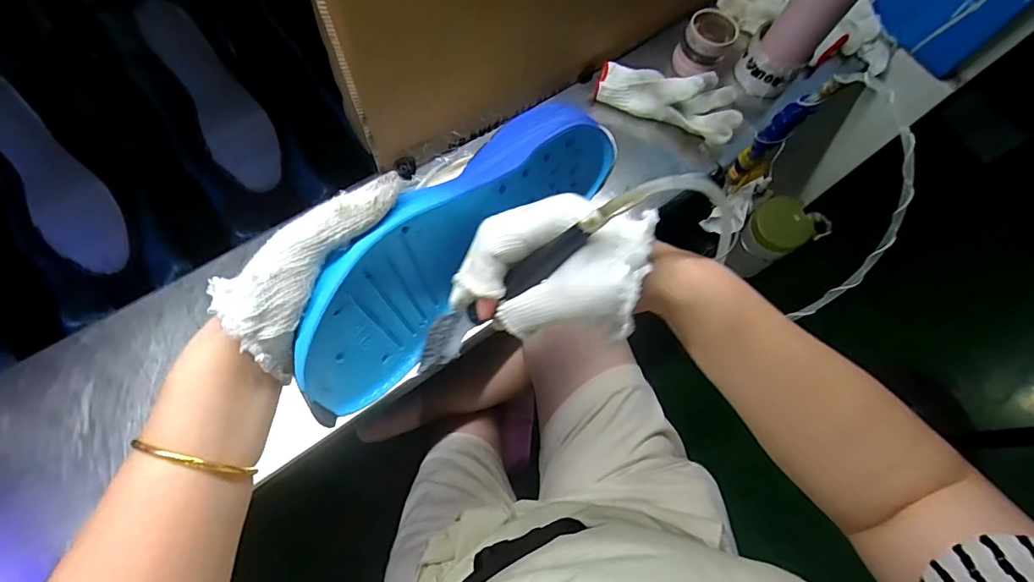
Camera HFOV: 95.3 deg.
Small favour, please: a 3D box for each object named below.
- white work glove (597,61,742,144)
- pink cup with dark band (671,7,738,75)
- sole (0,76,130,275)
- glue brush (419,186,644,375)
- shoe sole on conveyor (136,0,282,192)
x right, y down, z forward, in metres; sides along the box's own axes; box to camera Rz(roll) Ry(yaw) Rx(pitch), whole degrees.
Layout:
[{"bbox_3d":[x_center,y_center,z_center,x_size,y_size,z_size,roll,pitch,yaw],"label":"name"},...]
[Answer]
[{"bbox_3d":[0.200,-0.256,0.621,0.189,0.053,0.087,15,66,4],"label":"white work glove"},{"bbox_3d":[0.258,-0.341,0.649,0.062,0.062,0.063,1,66,-2],"label":"pink cup with dark band"},{"bbox_3d":[-0.524,-0.134,0.525,0.074,0.022,0.242,-33,101,-16],"label":"sole"},{"bbox_3d":[-0.001,-0.003,0.281,0.019,0.178,0.031,4,56,-50],"label":"glue brush"},{"bbox_3d":[-0.370,-0.239,0.583,0.075,0.017,0.232,-32,103,-16],"label":"shoe sole on conveyor"}]

